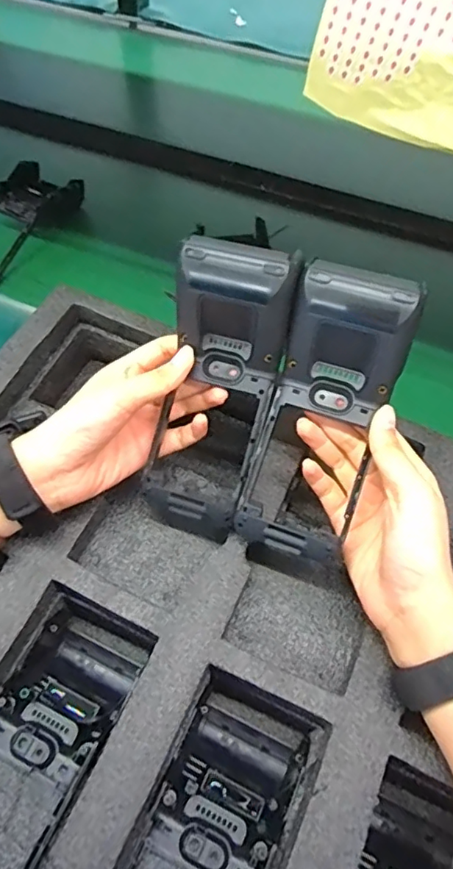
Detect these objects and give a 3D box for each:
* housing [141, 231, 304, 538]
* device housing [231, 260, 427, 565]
[{"bbox_3d":[-0.006,-0.027,0.369,0.071,0.188,0.038,13,15,6],"label":"housing"},{"bbox_3d":[0.060,-0.012,0.355,0.075,0.035,0.179,23,104,12],"label":"device housing"}]

